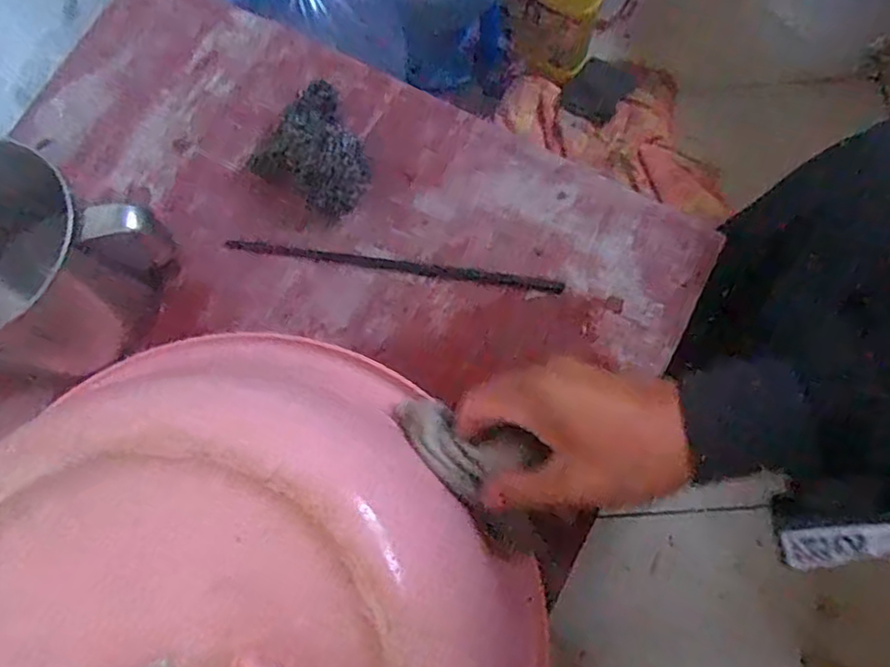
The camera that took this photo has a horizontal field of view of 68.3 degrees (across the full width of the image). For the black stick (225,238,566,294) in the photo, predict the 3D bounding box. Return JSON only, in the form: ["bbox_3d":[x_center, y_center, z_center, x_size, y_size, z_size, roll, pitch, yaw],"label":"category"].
[{"bbox_3d":[-0.036,-0.047,0.455,0.232,0.004,0.010,8,75,3],"label":"black stick"}]

